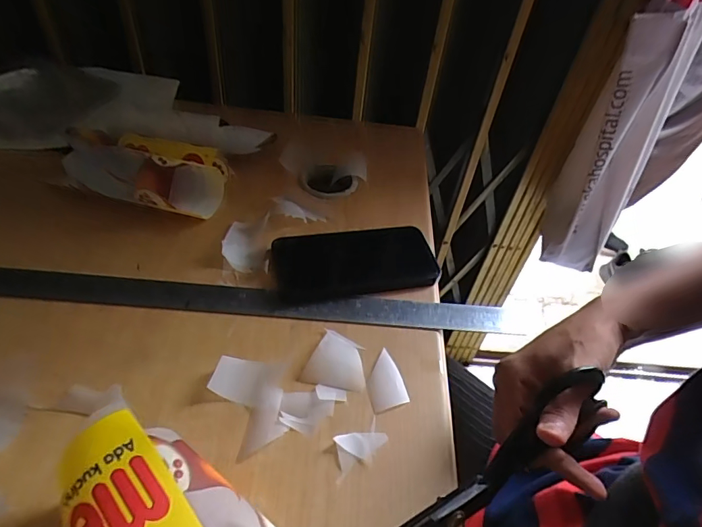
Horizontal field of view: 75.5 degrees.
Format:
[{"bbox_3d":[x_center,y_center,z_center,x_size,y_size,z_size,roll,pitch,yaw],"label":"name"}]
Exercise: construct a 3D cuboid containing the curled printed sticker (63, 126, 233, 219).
[{"bbox_3d":[-0.225,-0.103,0.483,0.182,0.045,0.090,14,47,6],"label":"curled printed sticker"}]

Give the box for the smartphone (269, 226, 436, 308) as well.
[{"bbox_3d":[0.003,-0.002,0.441,0.155,0.010,0.078,-8,49,-14],"label":"smartphone"}]

